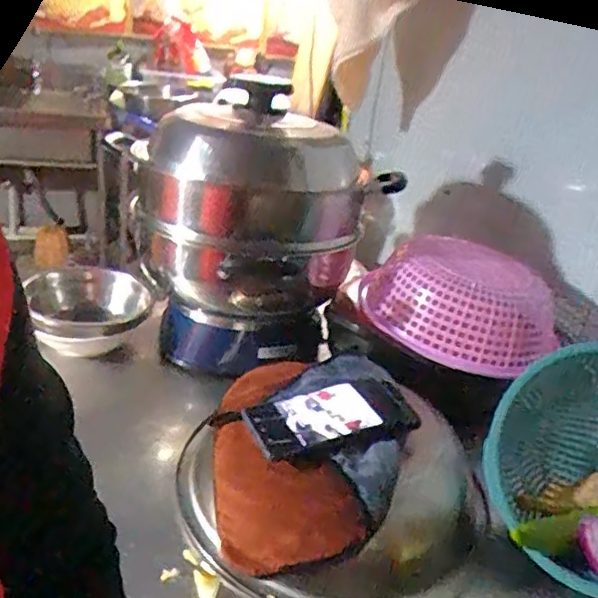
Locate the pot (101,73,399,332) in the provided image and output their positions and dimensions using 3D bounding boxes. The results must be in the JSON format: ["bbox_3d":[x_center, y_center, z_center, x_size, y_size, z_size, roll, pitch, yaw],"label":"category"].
[{"bbox_3d":[-0.066,-0.135,0.937,0.326,0.277,0.301,24,29,27],"label":"pot"}]

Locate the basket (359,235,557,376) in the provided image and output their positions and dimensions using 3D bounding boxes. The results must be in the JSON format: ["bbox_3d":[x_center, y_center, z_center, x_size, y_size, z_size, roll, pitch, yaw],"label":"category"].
[{"bbox_3d":[0.233,0.000,0.885,0.274,0.114,0.225,14,26,9],"label":"basket"}]

